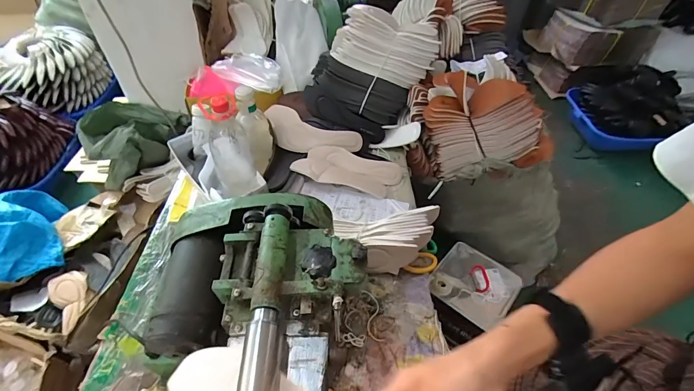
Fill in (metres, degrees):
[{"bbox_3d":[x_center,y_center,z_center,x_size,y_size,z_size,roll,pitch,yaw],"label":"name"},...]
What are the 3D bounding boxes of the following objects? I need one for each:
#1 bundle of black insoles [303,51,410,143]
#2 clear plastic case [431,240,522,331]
[{"bbox_3d":[0.012,-0.258,1.018,0.271,0.192,0.090,22,20,-1],"label":"bundle of black insoles"},{"bbox_3d":[0.402,0.269,1.134,0.231,0.038,0.231,34,55,27],"label":"clear plastic case"}]

